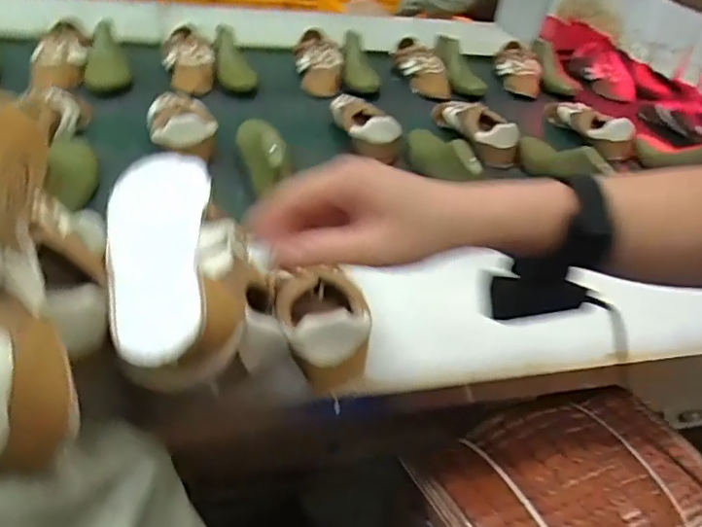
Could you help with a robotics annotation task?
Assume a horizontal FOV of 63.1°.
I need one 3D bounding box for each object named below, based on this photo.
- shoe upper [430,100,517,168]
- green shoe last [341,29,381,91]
[{"bbox_3d":[0.238,-0.270,1.126,0.084,0.097,0.237,-3,39,-13],"label":"shoe upper"},{"bbox_3d":[0.025,-0.470,1.329,0.085,0.088,0.208,6,38,-3],"label":"green shoe last"}]

